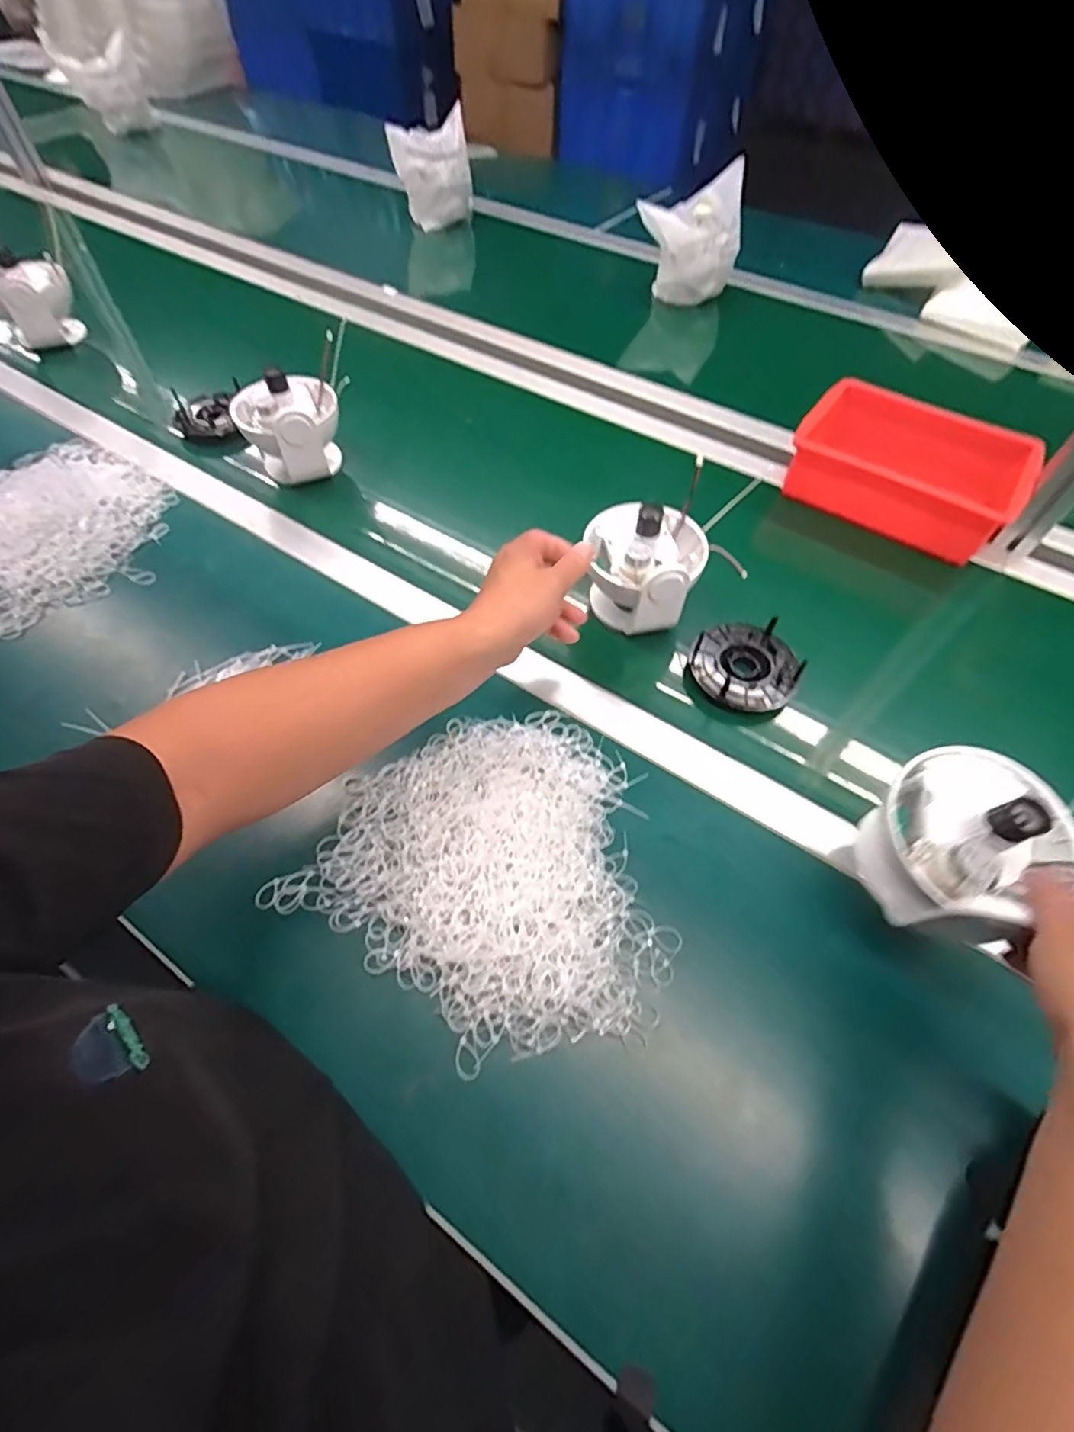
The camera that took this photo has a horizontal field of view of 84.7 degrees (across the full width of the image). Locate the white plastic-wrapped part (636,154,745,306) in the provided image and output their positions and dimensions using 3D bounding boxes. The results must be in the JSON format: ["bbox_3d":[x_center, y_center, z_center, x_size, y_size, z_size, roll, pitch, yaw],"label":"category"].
[{"bbox_3d":[0.249,-0.769,0.956,0.155,0.163,0.097,-7,56,-7],"label":"white plastic-wrapped part"}]

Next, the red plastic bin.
[{"bbox_3d":[0.435,-0.293,0.698,0.244,0.072,0.167,36,61,21],"label":"red plastic bin"}]

